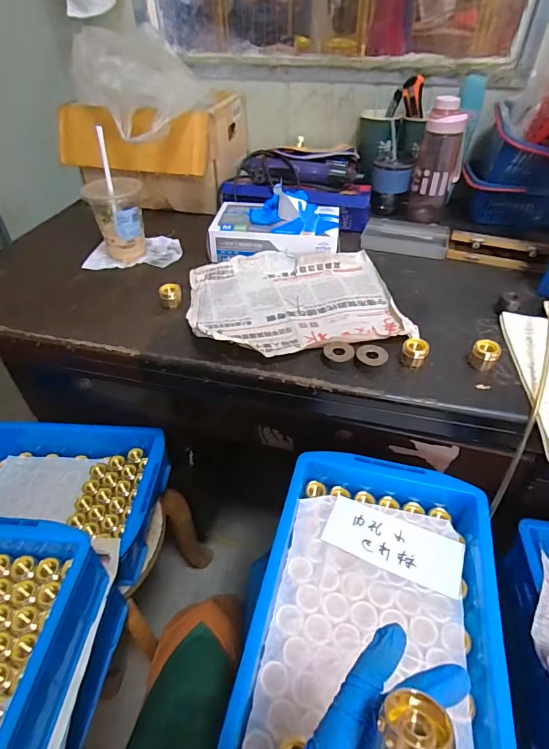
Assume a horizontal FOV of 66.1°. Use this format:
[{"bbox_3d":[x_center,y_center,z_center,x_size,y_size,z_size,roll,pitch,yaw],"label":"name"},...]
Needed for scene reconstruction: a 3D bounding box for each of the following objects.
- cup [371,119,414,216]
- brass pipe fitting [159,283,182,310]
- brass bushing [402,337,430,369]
[{"bbox_3d":[0.242,-0.415,0.881,0.077,0.146,0.069,6,43,8],"label":"cup"},{"bbox_3d":[-0.158,-0.120,0.643,0.031,0.029,0.028,-7,43,-6],"label":"brass pipe fitting"},{"bbox_3d":[0.180,-0.028,0.539,0.030,0.028,0.024,2,43,4],"label":"brass bushing"}]

